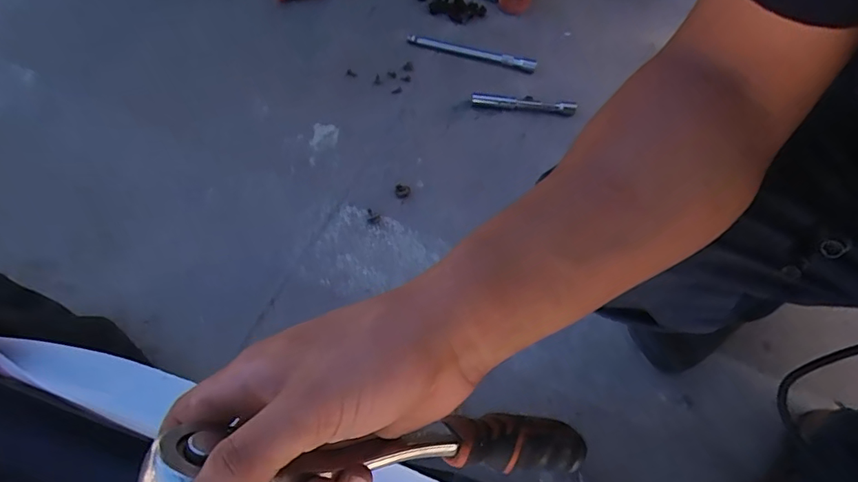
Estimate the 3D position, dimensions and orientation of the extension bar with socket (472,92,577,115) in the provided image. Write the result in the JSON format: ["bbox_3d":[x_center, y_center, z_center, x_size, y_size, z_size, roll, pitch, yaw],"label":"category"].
[{"bbox_3d":[0.165,-0.238,0.829,0.179,0.025,0.021,5,59,-1],"label":"extension bar with socket"}]

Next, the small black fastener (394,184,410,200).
[{"bbox_3d":[-0.040,-0.075,0.730,0.023,0.010,0.021,2,59,-3],"label":"small black fastener"}]

